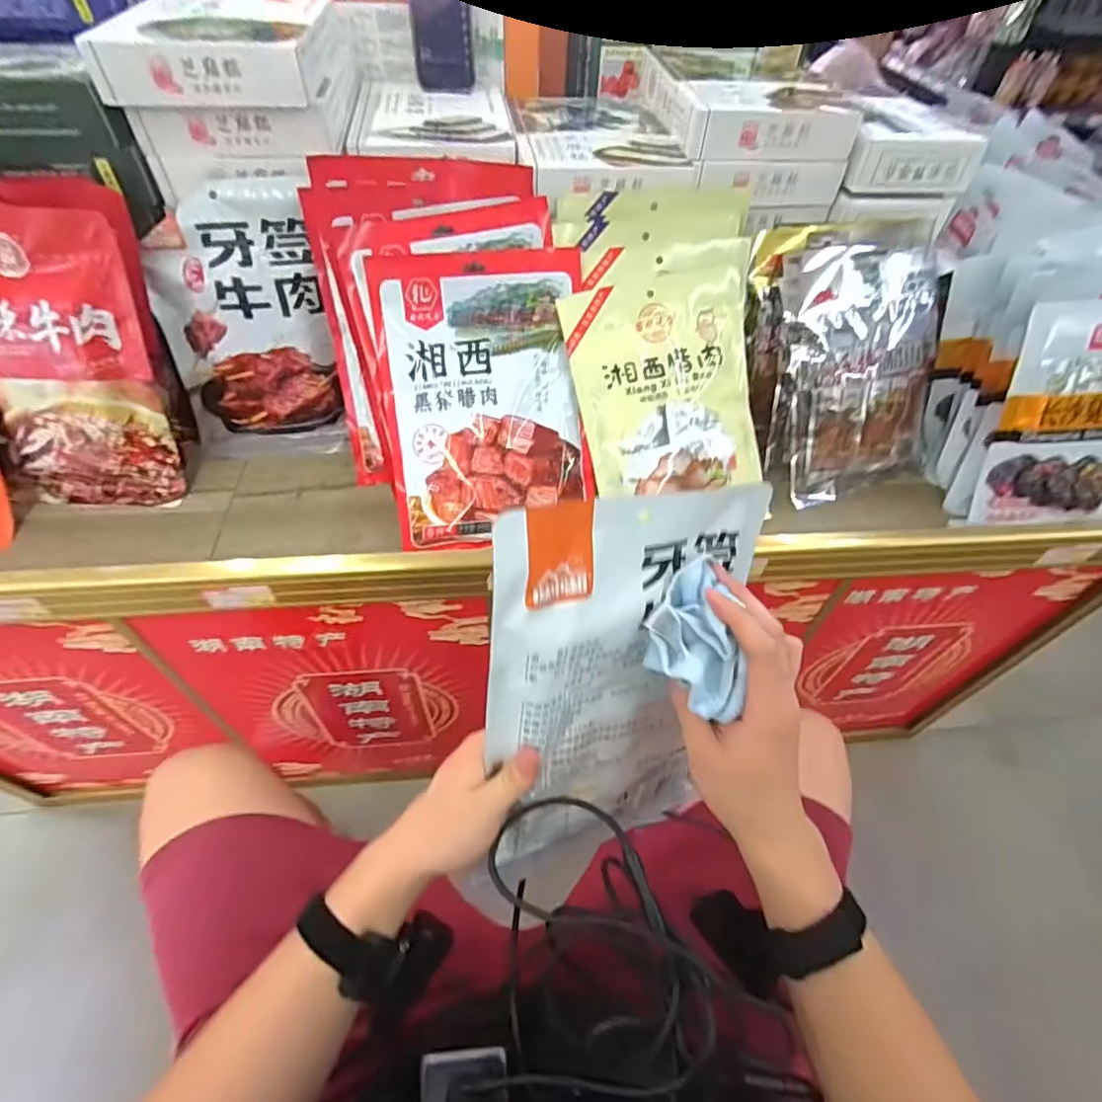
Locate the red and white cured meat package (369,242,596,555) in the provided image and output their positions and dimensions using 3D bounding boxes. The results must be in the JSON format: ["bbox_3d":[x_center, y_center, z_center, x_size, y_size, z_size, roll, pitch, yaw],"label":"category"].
[{"bbox_3d":[-0.068,-0.161,0.610,0.209,0.018,0.296,-5,97,-7],"label":"red and white cured meat package"}]

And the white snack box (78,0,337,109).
[{"bbox_3d":[-0.314,-0.497,0.560,0.175,0.046,0.213,-2,52,-5],"label":"white snack box"}]

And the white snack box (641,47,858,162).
[{"bbox_3d":[0.214,-0.507,0.645,0.178,0.049,0.207,-5,53,-7],"label":"white snack box"}]

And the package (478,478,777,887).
[{"bbox_3d":[0.047,0.102,0.408,0.207,0.290,0.017,-7,26,-30],"label":"package"}]

